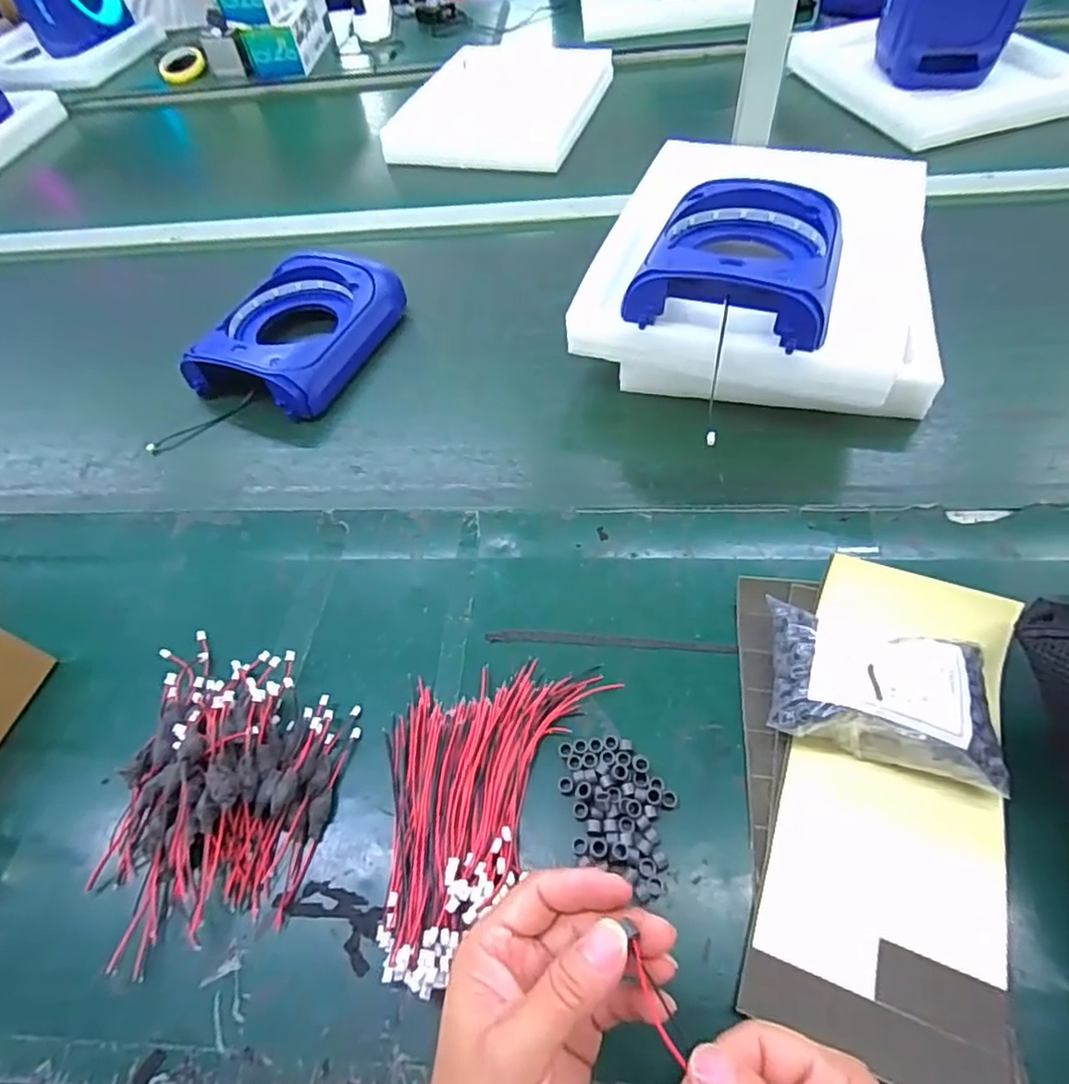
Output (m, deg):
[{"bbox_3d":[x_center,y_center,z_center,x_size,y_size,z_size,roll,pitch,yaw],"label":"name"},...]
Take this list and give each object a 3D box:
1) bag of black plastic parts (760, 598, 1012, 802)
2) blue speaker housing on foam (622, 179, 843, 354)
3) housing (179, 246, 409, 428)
[{"bbox_3d":[0.218,0.096,0.397,0.130,0.061,0.088,14,56,15],"label":"bag of black plastic parts"},{"bbox_3d":[0.190,-0.266,0.564,0.172,0.051,0.190,16,58,14],"label":"blue speaker housing on foam"},{"bbox_3d":[-0.263,-0.245,0.704,0.161,0.068,0.235,16,57,16],"label":"housing"}]

